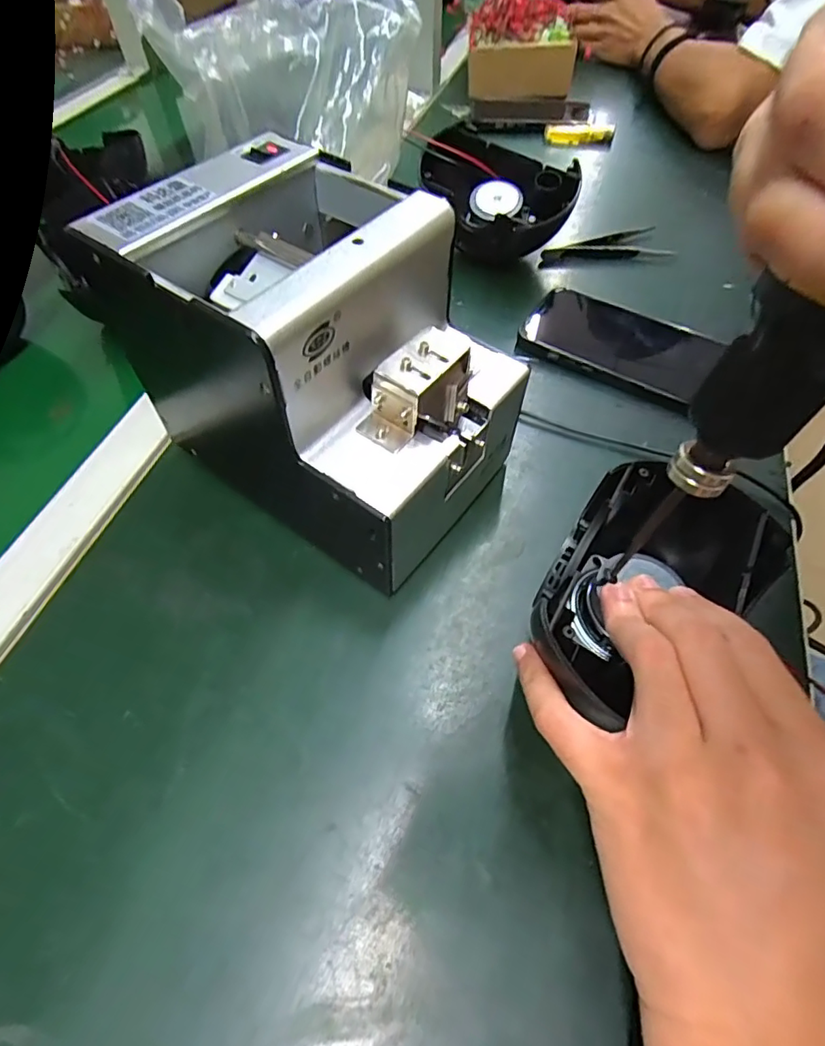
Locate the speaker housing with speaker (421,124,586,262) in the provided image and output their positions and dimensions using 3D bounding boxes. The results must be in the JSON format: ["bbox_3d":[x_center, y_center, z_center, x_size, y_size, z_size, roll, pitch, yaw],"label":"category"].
[{"bbox_3d":[0.069,-0.266,0.446,0.126,0.079,0.072,24,60,15],"label":"speaker housing with speaker"}]

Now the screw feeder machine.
[{"bbox_3d":[-0.041,-0.082,0.283,0.170,0.149,0.122,32,62,19],"label":"screw feeder machine"}]

